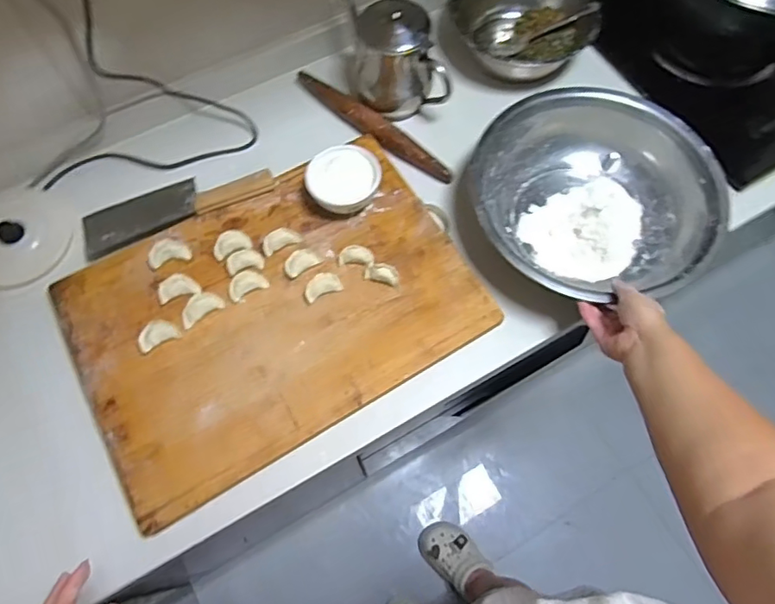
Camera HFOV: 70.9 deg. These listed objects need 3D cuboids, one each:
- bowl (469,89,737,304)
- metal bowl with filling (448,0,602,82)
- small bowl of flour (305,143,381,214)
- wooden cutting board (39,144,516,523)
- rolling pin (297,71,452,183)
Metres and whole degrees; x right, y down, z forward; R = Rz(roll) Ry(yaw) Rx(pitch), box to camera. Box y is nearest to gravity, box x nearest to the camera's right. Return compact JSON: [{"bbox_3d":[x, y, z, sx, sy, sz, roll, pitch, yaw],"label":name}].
[{"bbox_3d":[0.276,-0.134,0.748,0.311,0.109,0.296,0,67,0],"label":"bowl"},{"bbox_3d":[0.214,-0.449,0.876,0.230,0.108,0.190,20,68,8],"label":"metal bowl with filling"},{"bbox_3d":[-0.060,-0.163,0.742,0.099,0.056,0.089,-29,70,-12],"label":"small bowl of flour"},{"bbox_3d":[-0.143,0.003,0.698,0.483,0.027,0.338,-29,70,-12],"label":"wooden cutting board"},{"bbox_3d":[-0.022,-0.264,0.823,0.287,0.035,0.034,39,72,15],"label":"rolling pin"}]

